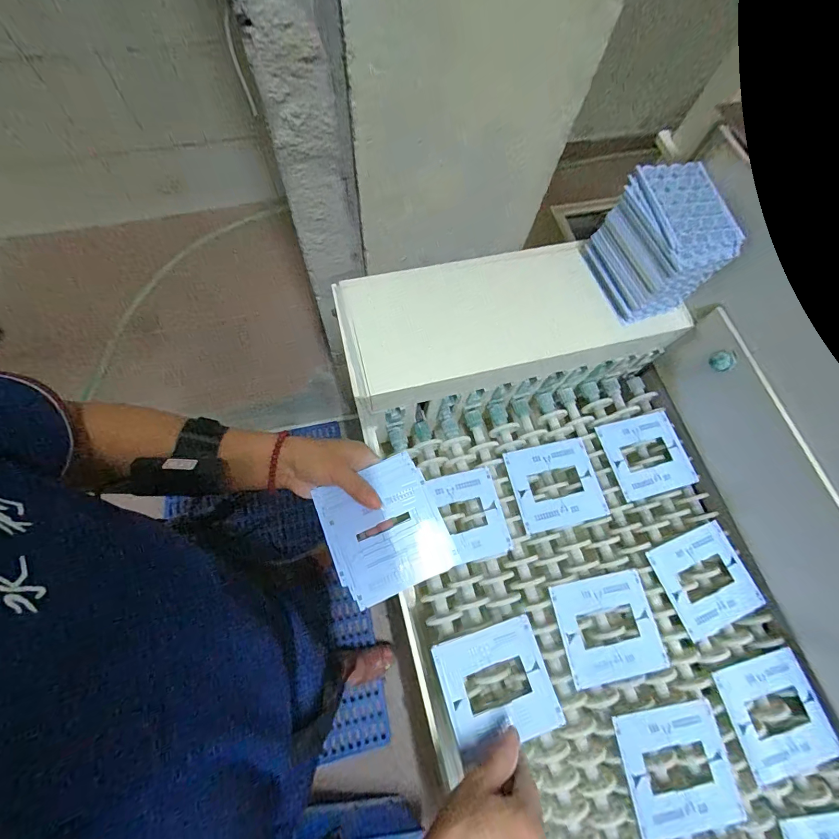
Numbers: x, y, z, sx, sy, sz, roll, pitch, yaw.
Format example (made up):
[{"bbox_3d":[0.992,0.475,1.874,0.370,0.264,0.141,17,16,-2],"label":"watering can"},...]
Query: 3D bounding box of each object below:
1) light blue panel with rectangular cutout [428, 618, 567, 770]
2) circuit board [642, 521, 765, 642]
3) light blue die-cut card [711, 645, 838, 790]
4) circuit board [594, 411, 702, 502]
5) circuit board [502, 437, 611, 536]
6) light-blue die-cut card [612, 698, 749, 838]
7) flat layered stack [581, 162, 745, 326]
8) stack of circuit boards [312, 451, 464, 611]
[{"bbox_3d":[0.080,0.270,0.393,0.109,0.005,0.101,-14,65,-12],"label":"light blue panel with rectangular cutout"},{"bbox_3d":[0.339,0.187,0.453,0.111,0.005,0.102,-18,73,-14],"label":"circuit board"},{"bbox_3d":[0.382,0.314,0.410,0.101,0.007,0.104,-12,71,-5],"label":"light blue die-cut card"},{"bbox_3d":[0.295,0.045,0.502,0.108,0.007,0.101,-13,71,-10],"label":"circuit board"},{"bbox_3d":[0.169,0.080,0.479,0.108,0.005,0.101,-12,70,-7],"label":"circuit board"},{"bbox_3d":[0.261,0.353,0.389,0.110,0.005,0.104,-7,71,-6],"label":"light-blue die-cut card"},{"bbox_3d":[0.264,-0.195,0.434,0.096,0.102,0.120,-16,72,-8],"label":"flat layered stack"},{"bbox_3d":[-0.036,0.111,0.393,0.115,0.013,0.124,-22,72,-10],"label":"stack of circuit boards"}]

